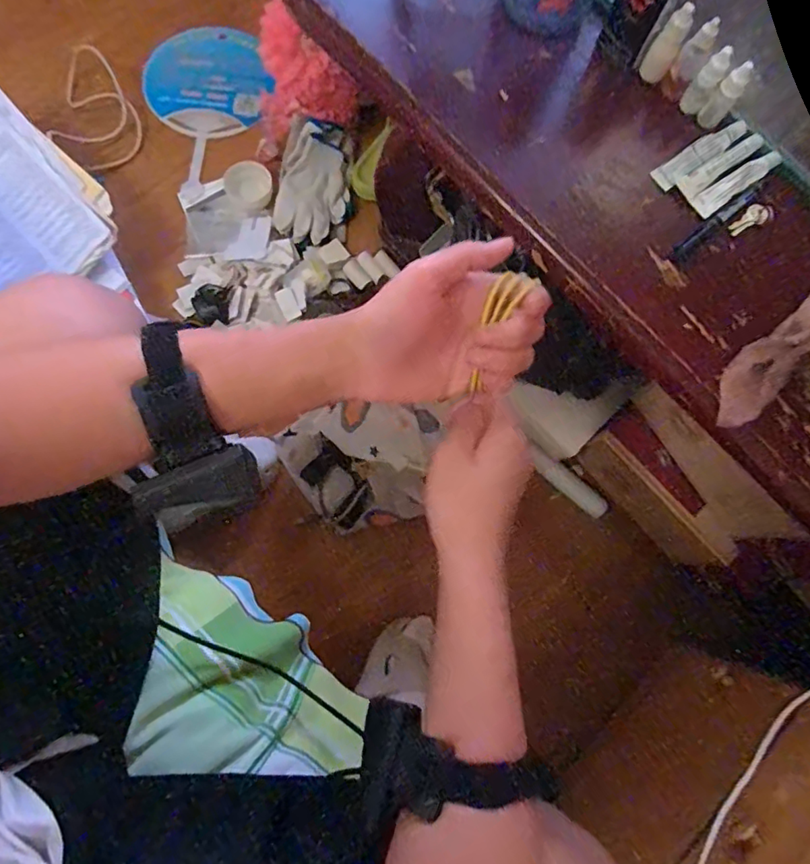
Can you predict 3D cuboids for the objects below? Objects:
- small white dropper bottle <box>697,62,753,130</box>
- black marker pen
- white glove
[{"bbox_3d":[0.292,-0.307,0.488,0.020,0.050,0.022,42,80,7],"label":"small white dropper bottle"},{"bbox_3d":[0.289,-0.194,0.496,0.106,0.010,0.012,-38,82,-8],"label":"black marker pen"},{"bbox_3d":[-0.178,-0.471,1.008,0.132,0.060,0.221,7,78,0],"label":"white glove"}]

